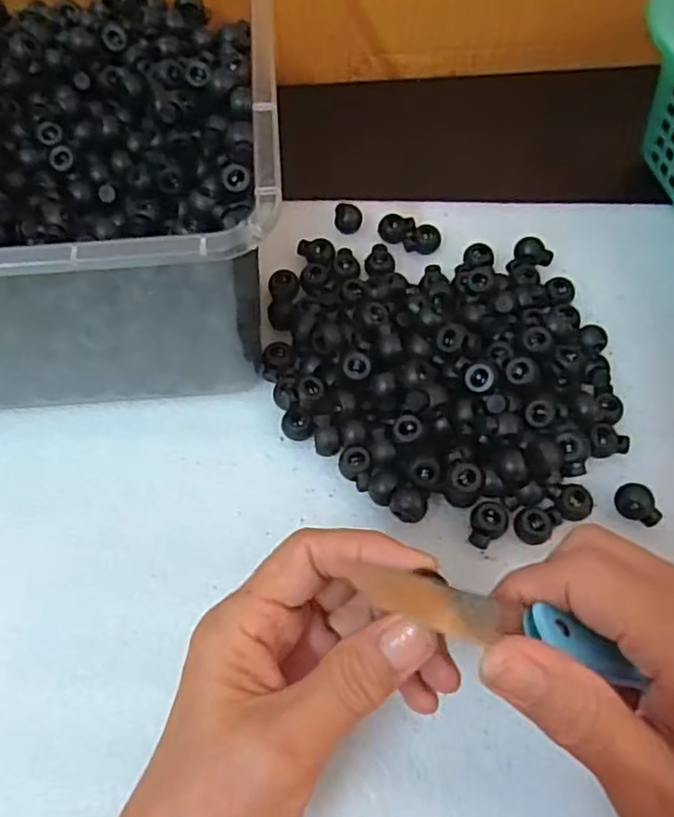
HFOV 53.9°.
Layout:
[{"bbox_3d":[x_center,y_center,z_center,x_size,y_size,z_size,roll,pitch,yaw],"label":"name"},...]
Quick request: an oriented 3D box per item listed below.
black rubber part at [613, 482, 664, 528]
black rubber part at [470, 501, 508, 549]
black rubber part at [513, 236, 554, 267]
[{"bbox_3d":[0.145,0.049,0.322,0.015,0.017,0.022,-28,67,-13],"label":"black rubber part"},{"bbox_3d":[0.073,0.056,0.321,0.017,0.012,0.023,19,65,10],"label":"black rubber part"},{"bbox_3d":[0.116,-0.092,0.391,0.022,0.011,0.014,8,64,5],"label":"black rubber part"}]

